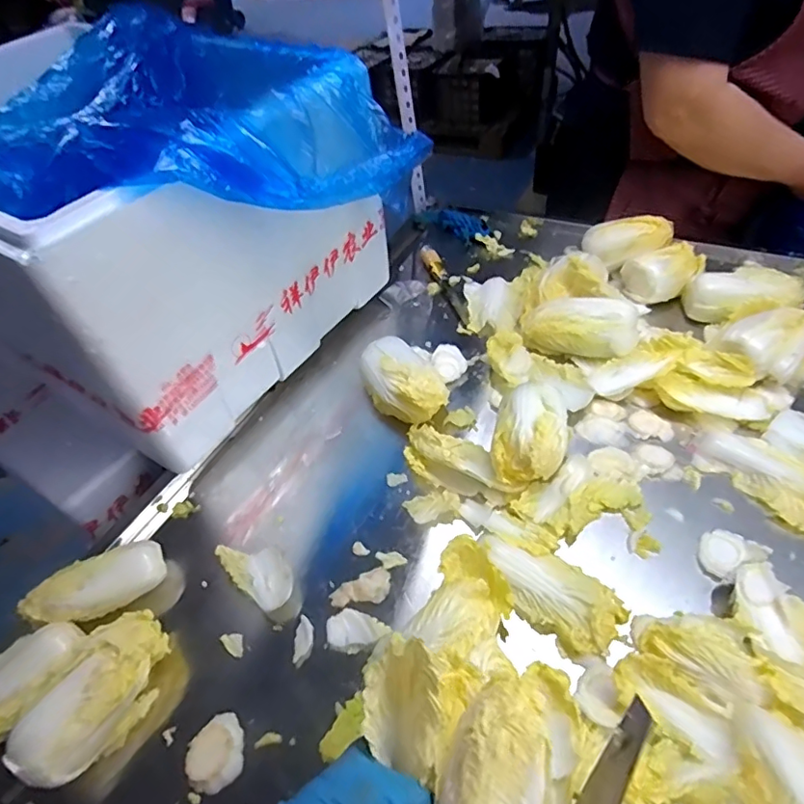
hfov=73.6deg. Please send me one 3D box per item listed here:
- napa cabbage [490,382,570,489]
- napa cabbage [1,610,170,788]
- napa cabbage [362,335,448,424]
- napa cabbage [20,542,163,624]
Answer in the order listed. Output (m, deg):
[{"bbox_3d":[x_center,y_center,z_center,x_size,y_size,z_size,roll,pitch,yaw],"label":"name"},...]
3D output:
[{"bbox_3d":[0.145,0.035,0.600,0.075,0.063,0.116,7,48,14],"label":"napa cabbage"},{"bbox_3d":[-0.256,0.249,0.458,0.062,0.057,0.133,16,51,22],"label":"napa cabbage"},{"bbox_3d":[0.000,-0.028,0.683,0.085,0.057,0.131,-27,49,-18],"label":"napa cabbage"},{"bbox_3d":[-0.296,0.178,0.522,0.121,0.038,0.042,-25,48,-16],"label":"napa cabbage"}]

